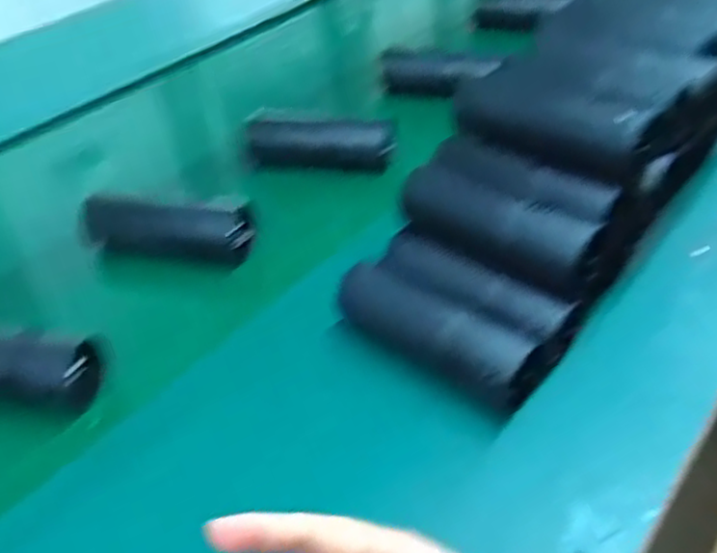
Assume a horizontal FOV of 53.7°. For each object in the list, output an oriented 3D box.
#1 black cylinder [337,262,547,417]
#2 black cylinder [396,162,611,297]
[{"bbox_3d":[0.056,0.043,0.539,0.167,0.040,0.049,25,48,32],"label":"black cylinder"},{"bbox_3d":[0.104,-0.043,0.553,0.169,0.040,0.042,30,51,35],"label":"black cylinder"}]

